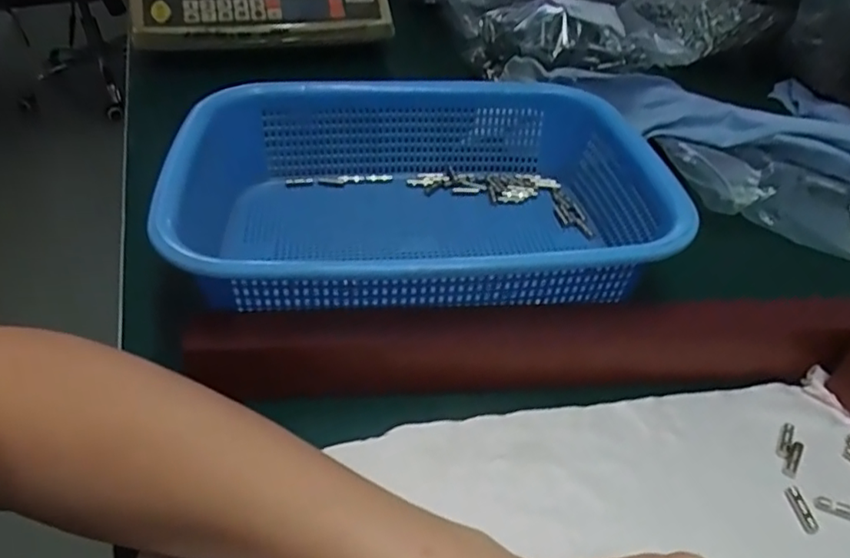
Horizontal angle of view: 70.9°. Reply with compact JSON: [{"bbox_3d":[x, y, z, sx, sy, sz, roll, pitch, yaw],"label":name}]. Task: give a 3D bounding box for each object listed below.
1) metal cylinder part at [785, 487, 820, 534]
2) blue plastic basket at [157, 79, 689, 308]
[{"bbox_3d":[0.170,0.104,0.269,0.007,0.004,0.021,-4,41,-5],"label":"metal cylinder part"},{"bbox_3d":[-0.011,-0.044,0.379,0.282,0.088,0.205,-7,42,-9],"label":"blue plastic basket"}]

